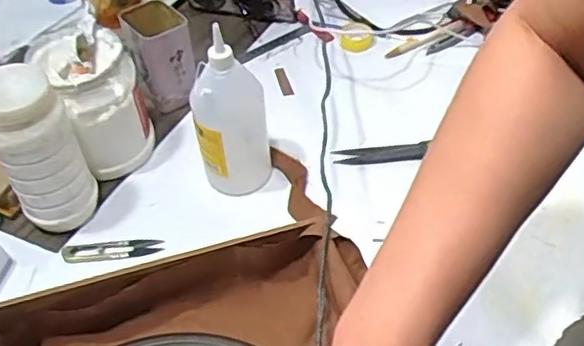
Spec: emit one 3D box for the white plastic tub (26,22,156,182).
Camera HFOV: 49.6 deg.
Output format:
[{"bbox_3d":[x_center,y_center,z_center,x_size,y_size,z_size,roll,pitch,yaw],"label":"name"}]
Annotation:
[{"bbox_3d":[-0.236,-0.088,0.778,0.091,0.149,0.119,-25,51,-19],"label":"white plastic tub"}]

